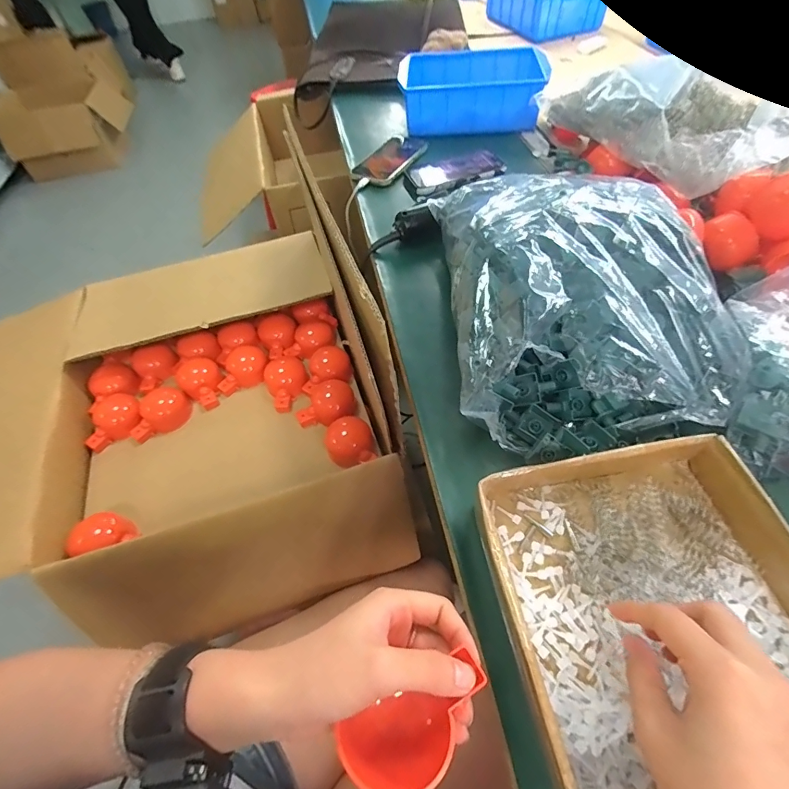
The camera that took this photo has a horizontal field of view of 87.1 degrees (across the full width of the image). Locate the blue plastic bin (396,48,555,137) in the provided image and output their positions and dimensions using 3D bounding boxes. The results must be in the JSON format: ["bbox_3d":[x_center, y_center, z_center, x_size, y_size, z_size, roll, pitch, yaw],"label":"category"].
[{"bbox_3d":[0.137,-0.549,0.750,0.246,0.070,0.173,0,54,5],"label":"blue plastic bin"}]

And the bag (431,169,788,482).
[{"bbox_3d":[0.205,-0.103,0.404,0.297,0.107,0.348,-2,54,3],"label":"bag"}]

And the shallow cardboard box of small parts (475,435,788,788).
[{"bbox_3d":[0.168,0.131,0.273,0.197,0.047,0.190,-9,54,-2],"label":"shallow cardboard box of small parts"}]

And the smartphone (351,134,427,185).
[{"bbox_3d":[-0.003,-0.400,0.699,0.081,0.013,0.155,19,58,18],"label":"smartphone"}]

